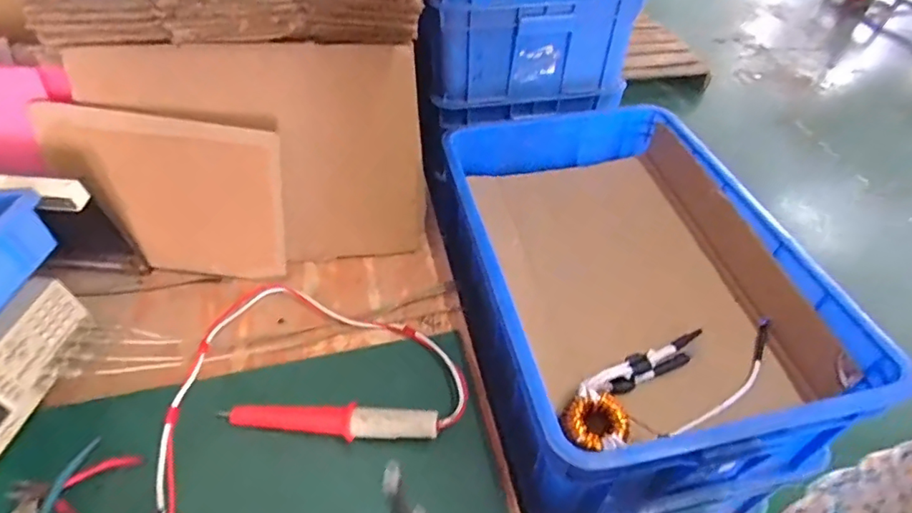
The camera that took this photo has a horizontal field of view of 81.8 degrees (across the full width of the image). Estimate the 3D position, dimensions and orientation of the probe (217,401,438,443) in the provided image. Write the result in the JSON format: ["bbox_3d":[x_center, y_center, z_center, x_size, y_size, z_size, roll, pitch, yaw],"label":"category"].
[{"bbox_3d":[-0.148,0.188,0.615,0.251,0.034,0.035,5,45,3],"label":"probe"}]

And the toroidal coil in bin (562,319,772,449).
[{"bbox_3d":[0.253,0.167,0.673,0.275,0.051,0.093,-17,48,-18],"label":"toroidal coil in bin"}]

